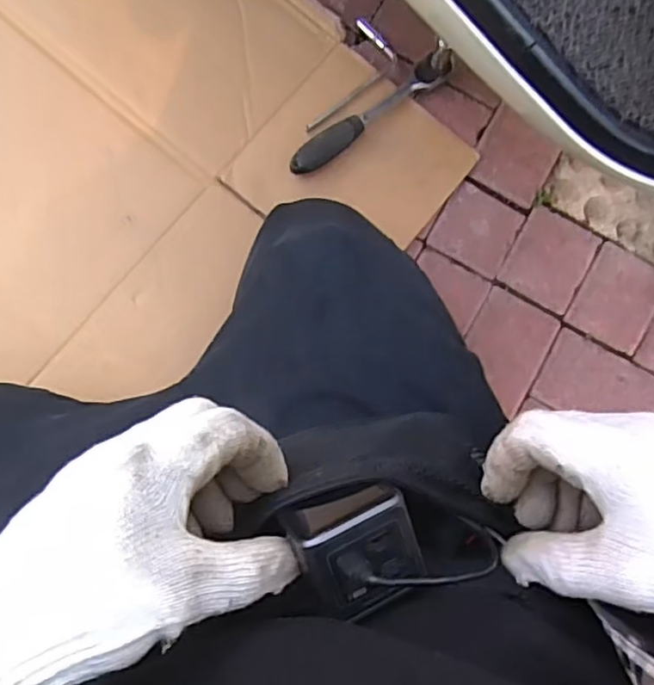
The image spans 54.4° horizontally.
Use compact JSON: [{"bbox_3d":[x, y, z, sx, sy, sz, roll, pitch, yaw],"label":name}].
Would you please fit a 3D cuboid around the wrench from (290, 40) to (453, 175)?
[{"bbox_3d":[0.056,-0.284,0.787,0.245,0.027,0.036,-37,87,-6],"label":"wrench"}]

